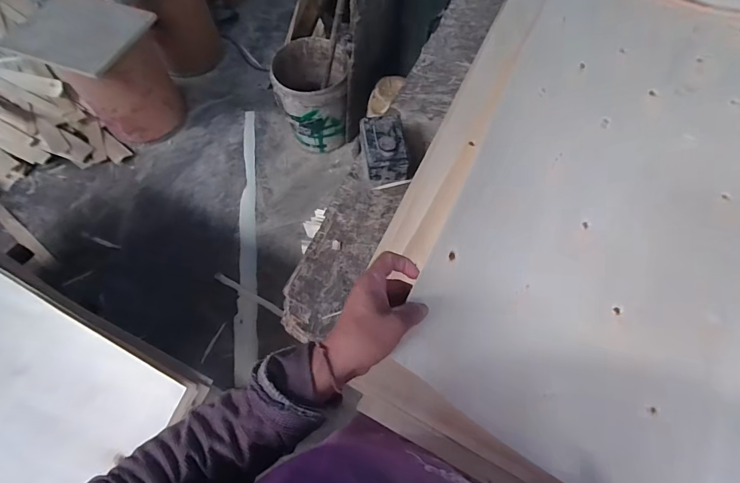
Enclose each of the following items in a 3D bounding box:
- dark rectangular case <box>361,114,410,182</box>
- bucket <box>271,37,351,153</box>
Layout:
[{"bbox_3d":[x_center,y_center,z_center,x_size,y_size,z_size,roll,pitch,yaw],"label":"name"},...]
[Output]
[{"bbox_3d":[0.025,-0.166,0.689,0.075,0.067,0.105,-7,65,0],"label":"dark rectangular case"},{"bbox_3d":[-0.232,-0.619,1.624,0.296,0.356,0.312,-1,65,2],"label":"bucket"}]

